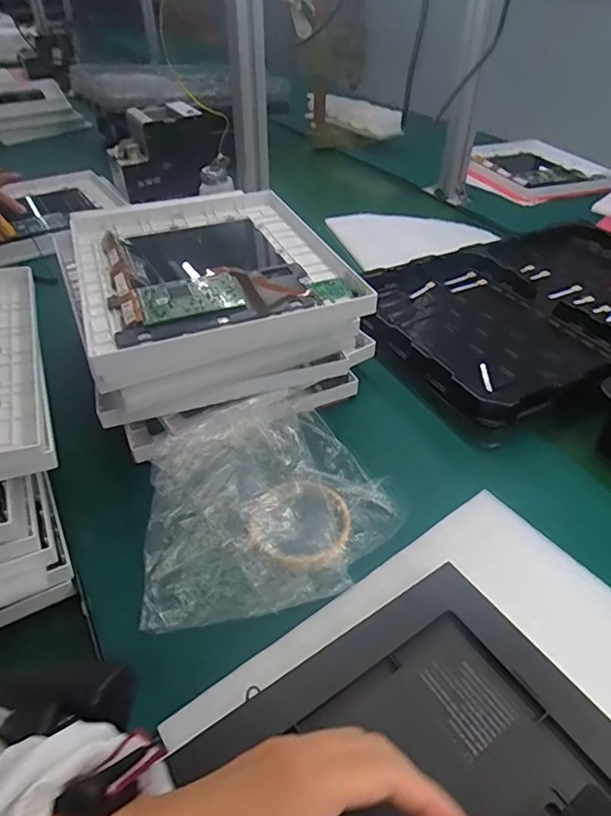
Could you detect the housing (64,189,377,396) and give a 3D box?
[{"bbox_3d":[-0.114,-0.144,0.588,0.268,0.076,0.328,-15,44,-17],"label":"housing"}]

